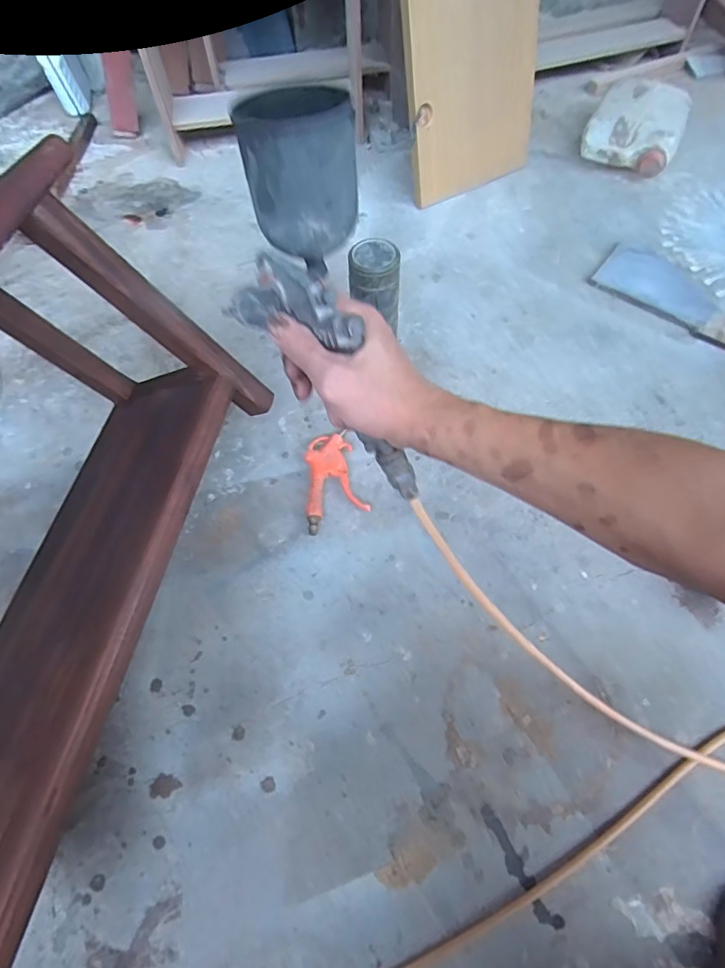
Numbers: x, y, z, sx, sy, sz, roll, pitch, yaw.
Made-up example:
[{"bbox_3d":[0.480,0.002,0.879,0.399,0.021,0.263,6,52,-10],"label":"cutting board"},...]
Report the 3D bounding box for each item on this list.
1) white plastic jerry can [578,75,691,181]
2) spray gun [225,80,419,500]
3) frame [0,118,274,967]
[{"bbox_3d":[0.595,-0.770,1.092,0.188,0.105,0.225,26,66,13],"label":"white plastic jerry can"},{"bbox_3d":[-0.031,-0.119,0.366,0.099,0.100,0.284,-20,110,-11],"label":"spray gun"},{"bbox_3d":[-0.345,0.074,0.457,0.212,0.332,0.659,-6,61,30],"label":"frame"}]

